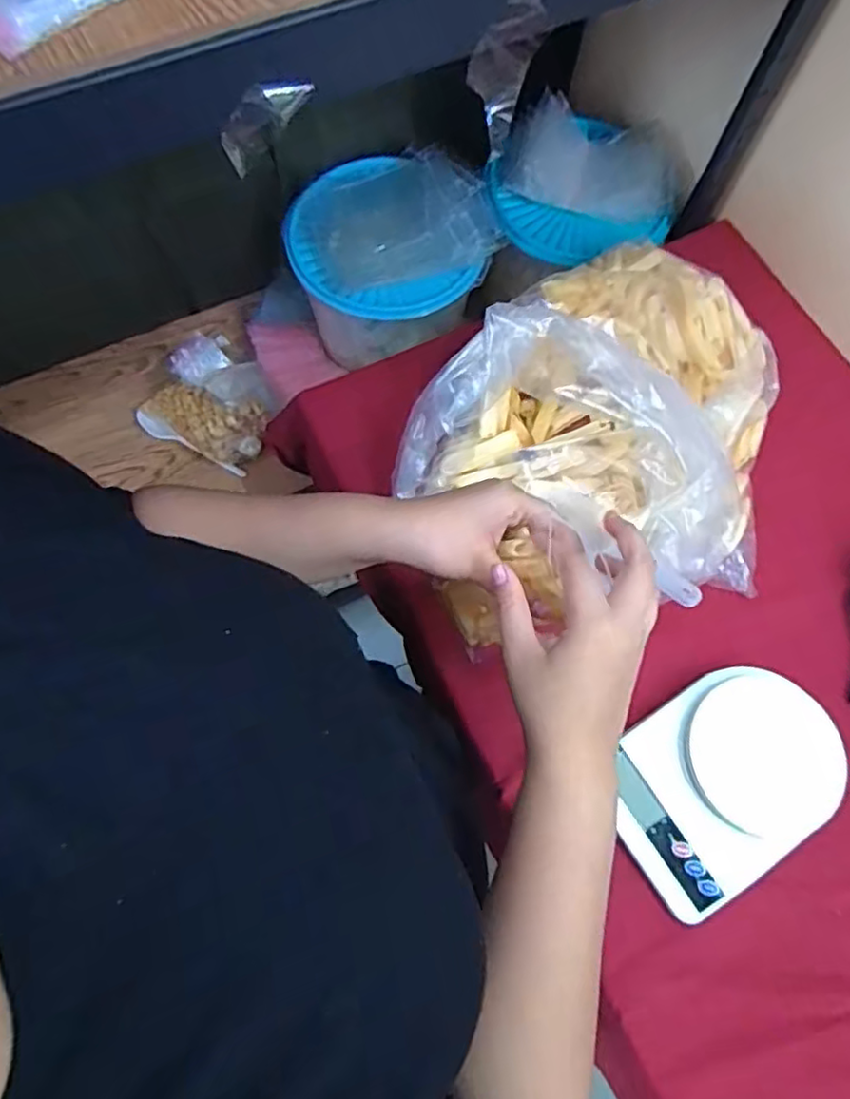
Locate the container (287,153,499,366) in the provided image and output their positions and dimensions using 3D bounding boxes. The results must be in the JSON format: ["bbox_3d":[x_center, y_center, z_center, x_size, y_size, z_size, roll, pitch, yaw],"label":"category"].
[{"bbox_3d":[-0.041,-0.323,0.704,0.196,0.120,0.188,-17,73,-8],"label":"container"}]

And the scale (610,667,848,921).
[{"bbox_3d":[0.223,0.169,0.485,0.176,0.032,0.123,-33,76,-12],"label":"scale"}]

